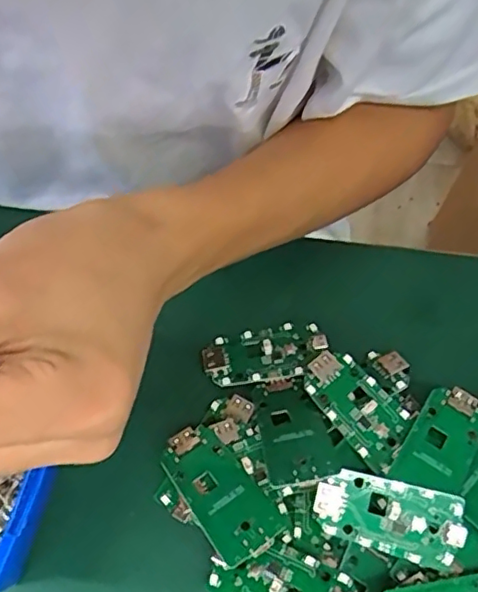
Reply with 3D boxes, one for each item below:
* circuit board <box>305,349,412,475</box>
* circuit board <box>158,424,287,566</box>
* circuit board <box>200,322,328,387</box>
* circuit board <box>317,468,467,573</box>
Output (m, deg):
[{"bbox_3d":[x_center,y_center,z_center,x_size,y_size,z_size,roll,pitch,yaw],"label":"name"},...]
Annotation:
[{"bbox_3d":[0.057,0.051,0.287,0.031,0.006,0.057,-34,69,-16],"label":"circuit board"},{"bbox_3d":[-0.010,0.087,0.271,0.031,0.004,0.063,-27,59,-25],"label":"circuit board"},{"bbox_3d":[0.013,0.030,0.313,0.062,0.007,0.031,-11,66,-6],"label":"circuit board"},{"bbox_3d":[0.065,0.096,0.263,0.064,0.004,0.031,16,84,4],"label":"circuit board"}]

